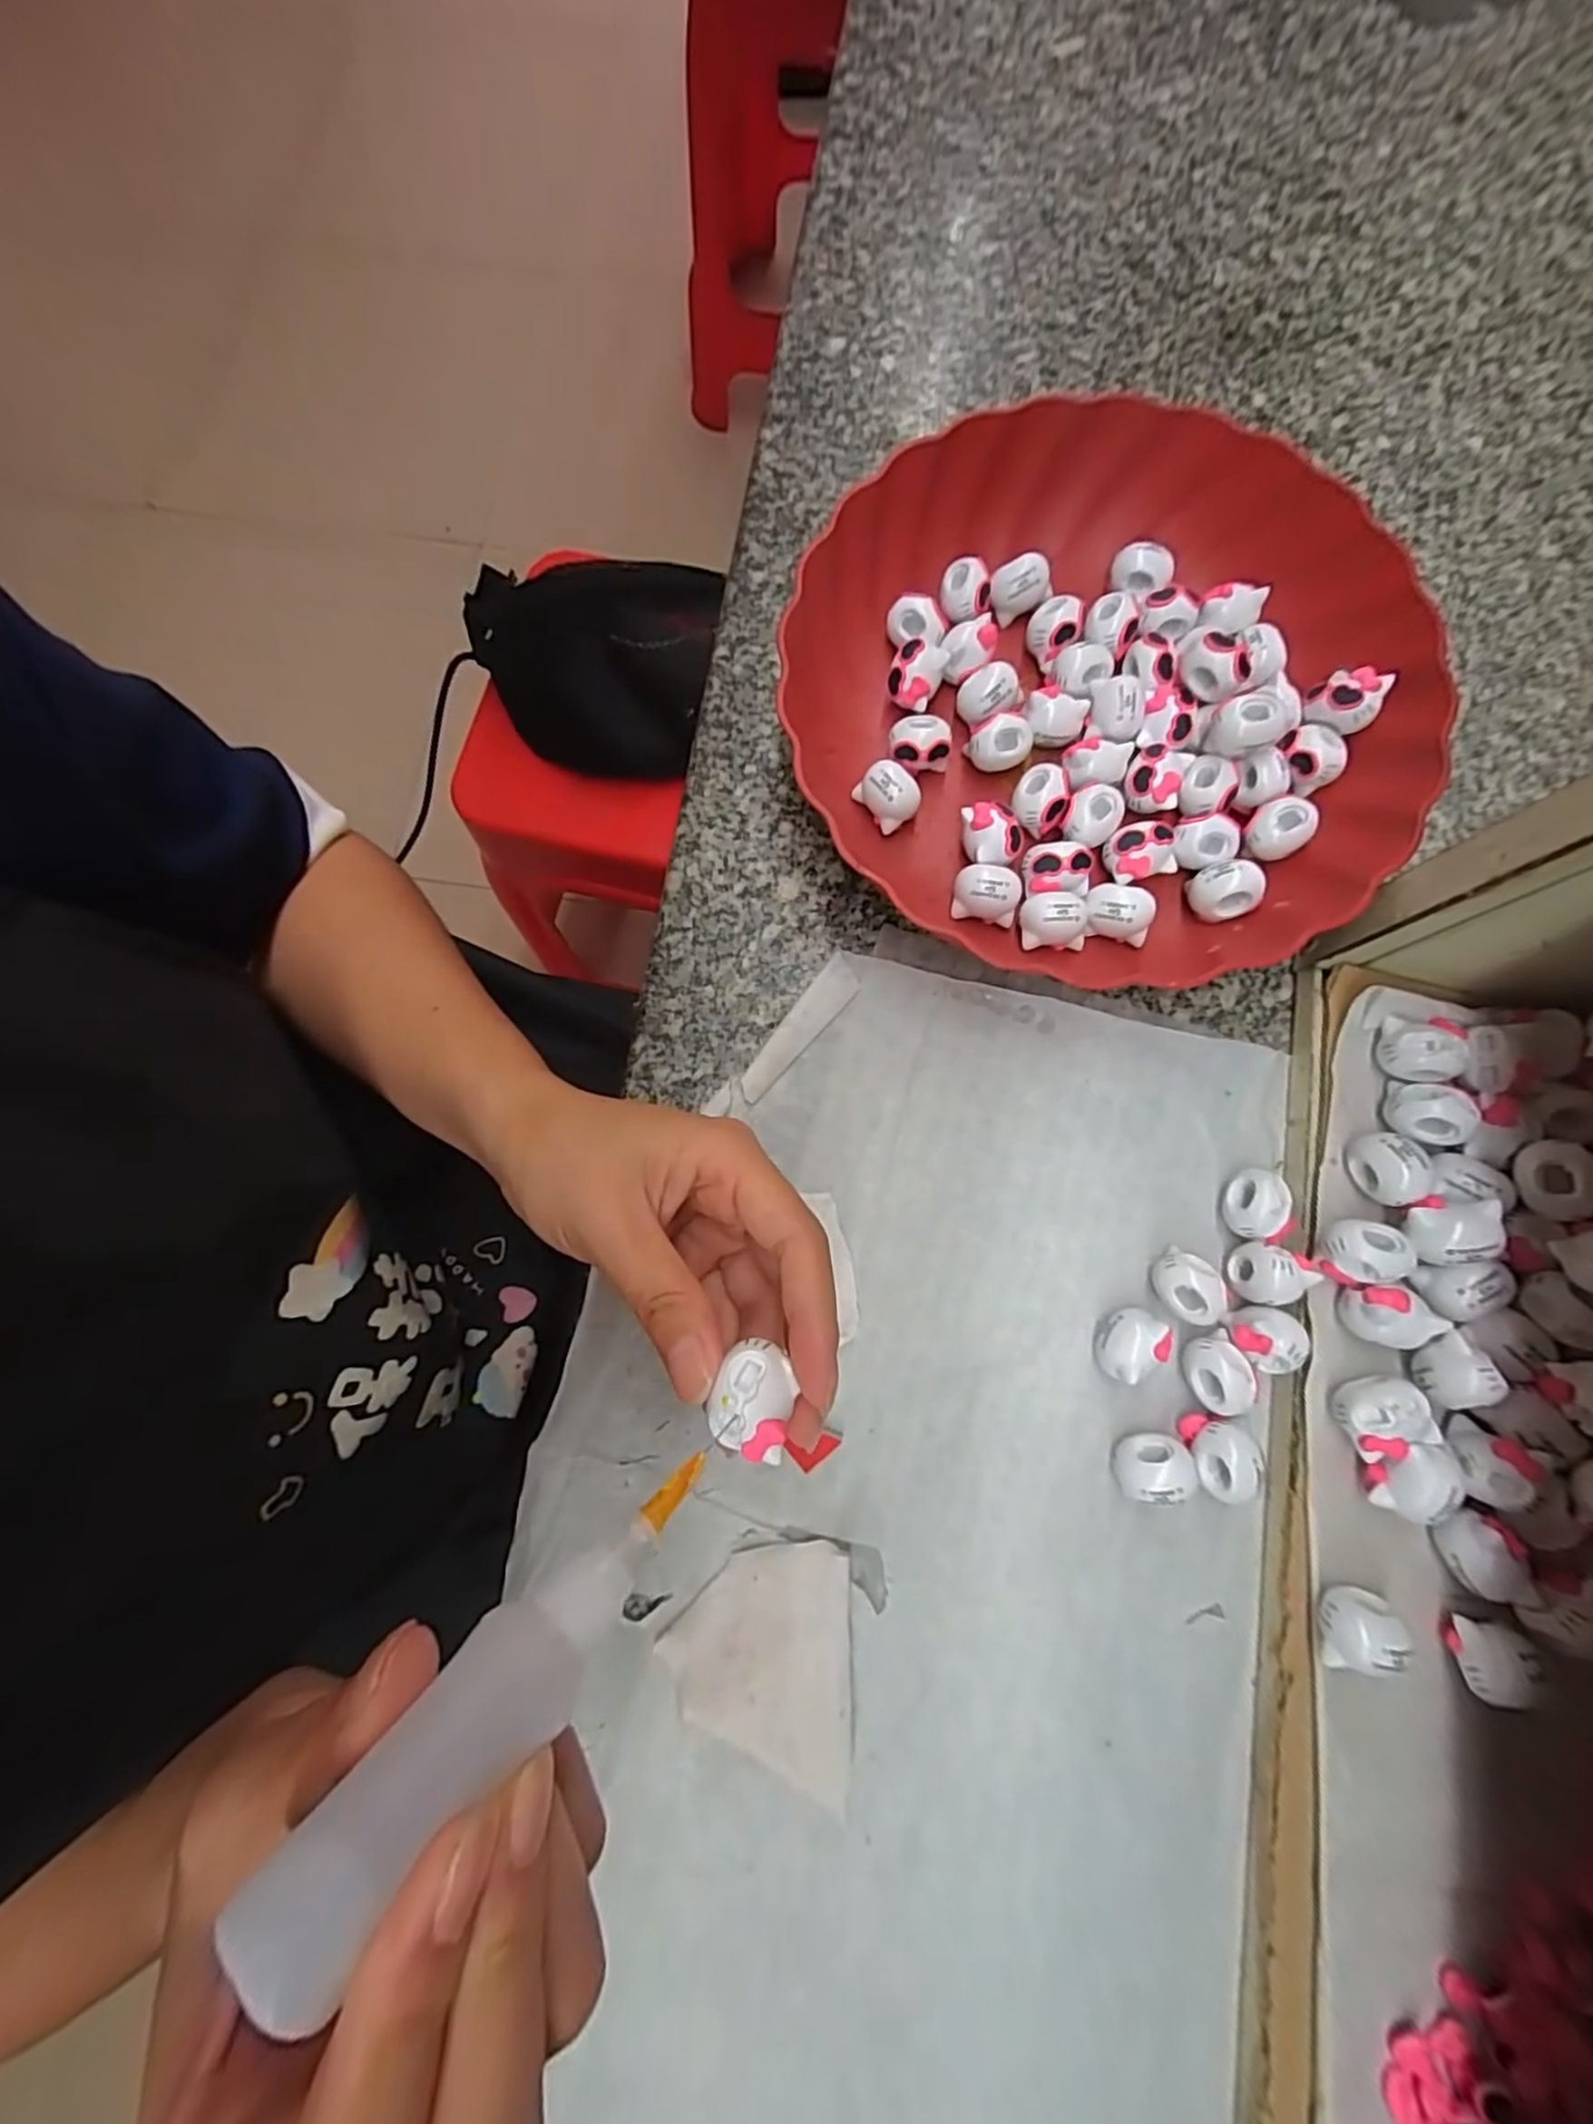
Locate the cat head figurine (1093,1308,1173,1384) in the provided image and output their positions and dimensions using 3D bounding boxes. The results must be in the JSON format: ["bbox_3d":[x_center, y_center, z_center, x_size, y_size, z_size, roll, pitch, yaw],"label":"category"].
[{"bbox_3d":[0.118,0.100,0.252,0.024,0.021,0.017,-40,81,-7],"label":"cat head figurine"}]

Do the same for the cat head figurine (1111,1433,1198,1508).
[{"bbox_3d":[0.122,0.140,0.245,0.023,0.020,0.018,-5,78,-1],"label":"cat head figurine"}]

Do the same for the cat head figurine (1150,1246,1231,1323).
[{"bbox_3d":[0.141,0.082,0.256,0.021,0.018,0.028,-18,79,-3],"label":"cat head figurine"}]

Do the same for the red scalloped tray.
[{"bbox_3d":[0.121,-0.149,0.291,0.241,0.048,0.236,31,80,6],"label":"red scalloped tray"}]

